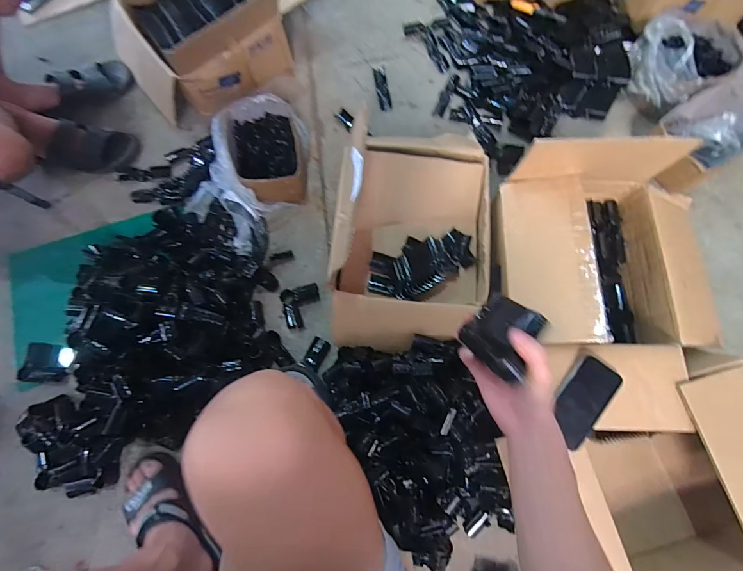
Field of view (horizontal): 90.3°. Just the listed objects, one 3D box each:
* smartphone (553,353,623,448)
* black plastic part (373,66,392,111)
[{"bbox_3d":[0.338,0.183,0.590,0.073,0.010,0.141,36,82,-1],"label":"smartphone"},{"bbox_3d":[0.028,-0.500,0.933,0.030,0.006,0.137,-8,75,-1],"label":"black plastic part"}]

